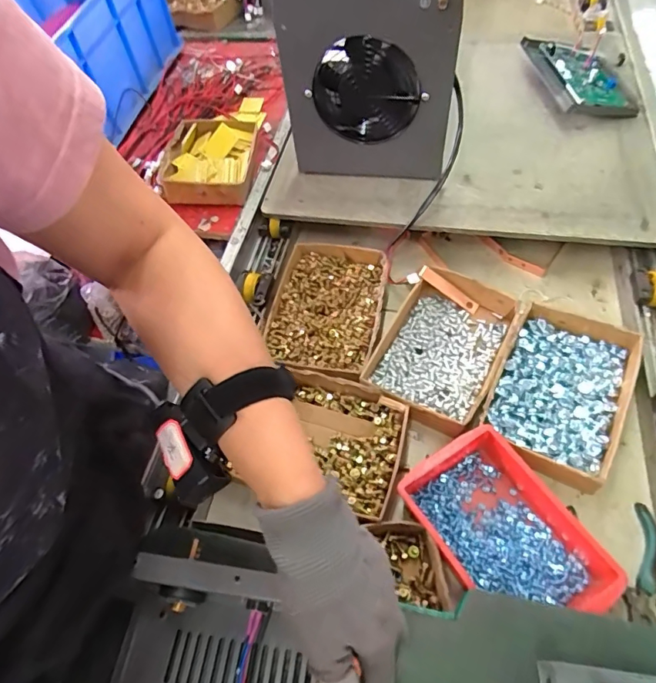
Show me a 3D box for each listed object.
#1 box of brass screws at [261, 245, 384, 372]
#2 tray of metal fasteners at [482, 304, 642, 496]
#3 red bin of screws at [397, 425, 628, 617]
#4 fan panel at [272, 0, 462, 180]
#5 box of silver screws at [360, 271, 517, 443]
[{"bbox_3d":[-0.002,-0.050,0.686,0.158,0.039,0.213,8,58,10],"label":"box of brass screws"},{"bbox_3d":[0.292,0.062,0.588,0.148,0.038,0.223,26,62,20],"label":"tray of metal fasteners"},{"bbox_3d":[0.184,0.203,0.500,0.140,0.055,0.200,-28,59,-14],"label":"red bin of screws"},{"bbox_3d":[0.048,-0.375,0.619,0.229,0.353,0.047,14,60,15],"label":"fan panel"},{"bbox_3d":[0.153,0.006,0.642,0.154,0.041,0.222,24,62,19],"label":"box of silver screws"}]

